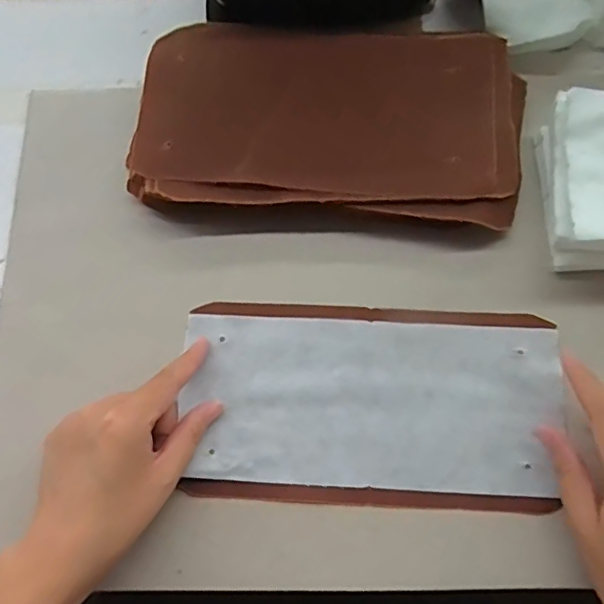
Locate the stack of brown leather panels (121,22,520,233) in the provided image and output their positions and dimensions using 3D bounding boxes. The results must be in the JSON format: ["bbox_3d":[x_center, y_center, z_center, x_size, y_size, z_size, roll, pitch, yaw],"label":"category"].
[{"bbox_3d":[0.019,-0.130,0.418,0.278,0.033,0.143,3,74,2],"label":"stack of brown leather panels"}]

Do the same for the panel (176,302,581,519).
[{"bbox_3d":[0.048,0.067,0.375,0.244,0.010,0.129,3,74,3],"label":"panel"}]

